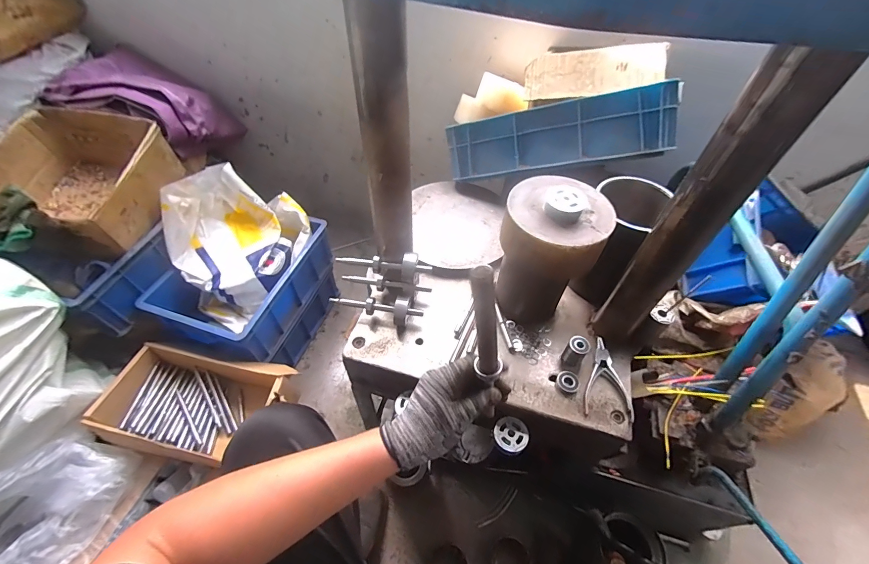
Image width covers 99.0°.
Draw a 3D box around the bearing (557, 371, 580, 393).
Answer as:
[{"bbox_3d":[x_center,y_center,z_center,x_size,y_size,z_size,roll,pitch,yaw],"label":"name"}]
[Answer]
[{"bbox_3d":[0.211,0.157,0.584,0.033,0.009,0.034,1,51,-1],"label":"bearing"}]

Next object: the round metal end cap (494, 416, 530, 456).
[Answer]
[{"bbox_3d":[0.119,0.237,0.575,0.051,0.009,0.056,1,51,-1],"label":"round metal end cap"}]

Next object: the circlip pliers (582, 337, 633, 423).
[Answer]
[{"bbox_3d":[0.261,0.148,0.589,0.069,0.014,0.131,2,51,0],"label":"circlip pliers"}]

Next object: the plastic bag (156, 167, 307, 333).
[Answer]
[{"bbox_3d":[-0.510,-0.106,0.961,0.280,0.246,0.324,29,56,20],"label":"plastic bag"}]

